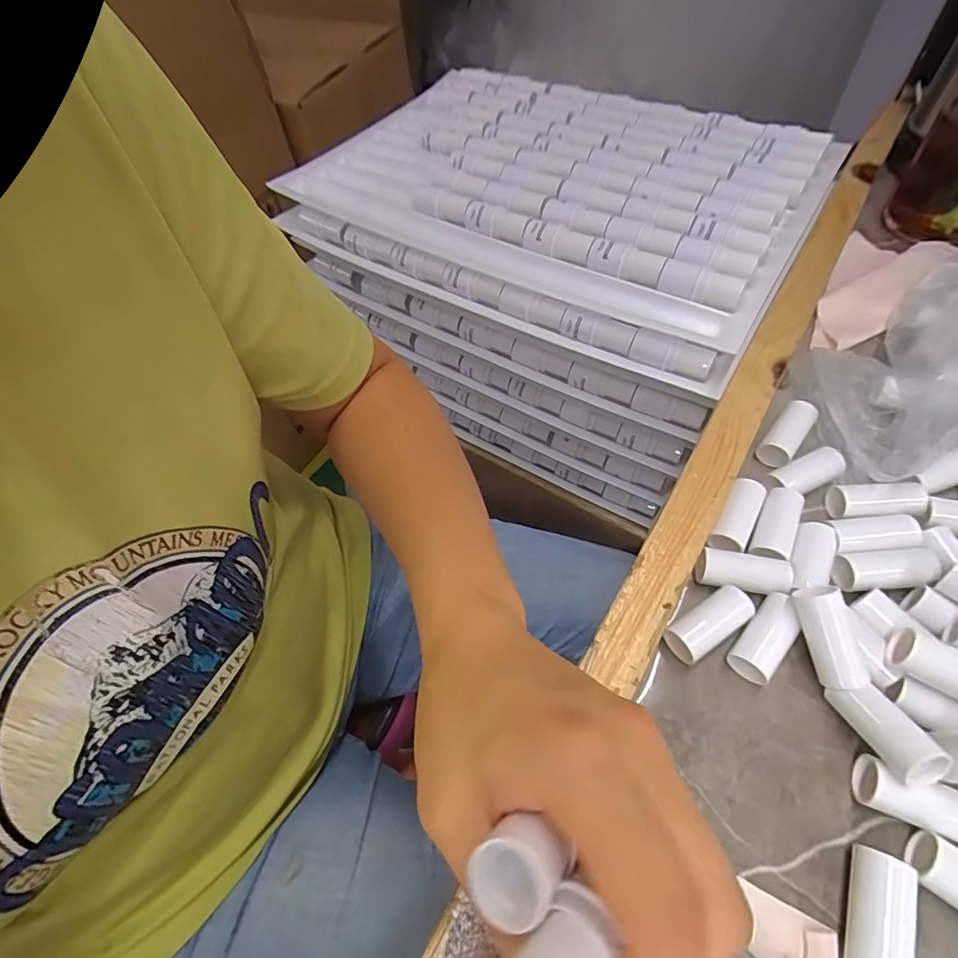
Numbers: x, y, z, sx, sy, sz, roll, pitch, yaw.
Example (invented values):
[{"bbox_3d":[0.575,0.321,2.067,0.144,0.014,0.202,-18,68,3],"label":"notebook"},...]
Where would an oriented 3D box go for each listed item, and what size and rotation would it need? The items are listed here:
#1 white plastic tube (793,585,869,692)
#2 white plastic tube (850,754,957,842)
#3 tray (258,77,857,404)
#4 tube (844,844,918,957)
[{"bbox_3d":[0.173,0.076,0.242,0.019,0.016,0.050,-16,86,-6],"label":"white plastic tube"},{"bbox_3d":[0.196,0.142,0.216,0.049,0.019,0.020,20,61,16],"label":"white plastic tube"},{"bbox_3d":[0.051,-0.280,0.475,0.464,0.053,0.312,26,63,19],"label":"tray"},{"bbox_3d":[0.159,0.175,0.197,0.018,0.016,0.044,19,61,16],"label":"tube"}]

